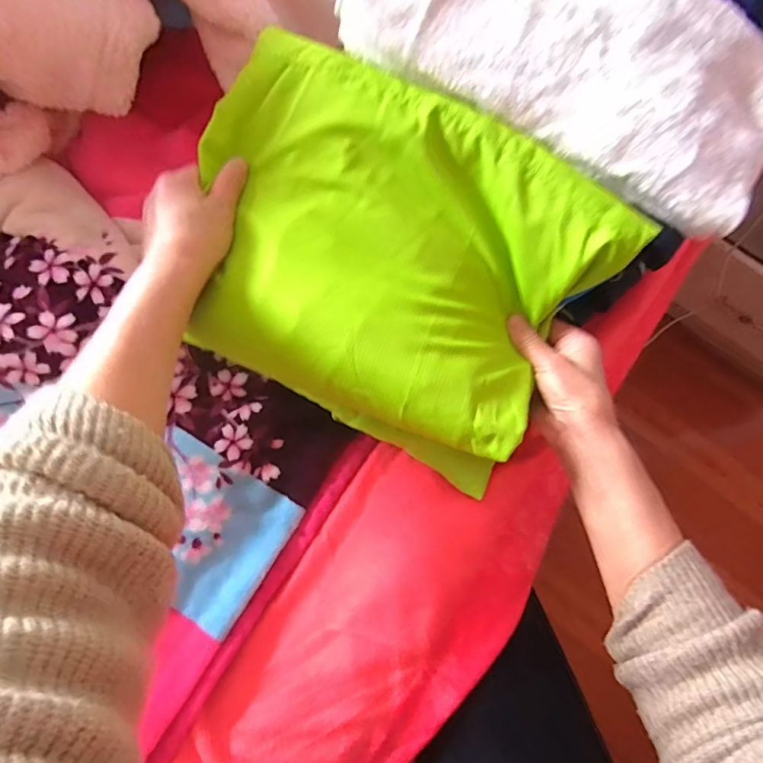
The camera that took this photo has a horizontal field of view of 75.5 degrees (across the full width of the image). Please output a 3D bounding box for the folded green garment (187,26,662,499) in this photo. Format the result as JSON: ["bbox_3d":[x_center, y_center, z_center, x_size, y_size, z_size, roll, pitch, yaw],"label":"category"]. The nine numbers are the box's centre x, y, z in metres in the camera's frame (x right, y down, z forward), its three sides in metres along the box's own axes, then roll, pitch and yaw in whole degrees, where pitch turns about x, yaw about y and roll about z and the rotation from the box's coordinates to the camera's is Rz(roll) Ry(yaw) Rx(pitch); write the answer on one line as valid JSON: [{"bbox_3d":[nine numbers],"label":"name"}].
[{"bbox_3d":[-0.005,-0.100,0.381,0.319,0.077,0.240,28,76,6],"label":"folded green garment"}]

